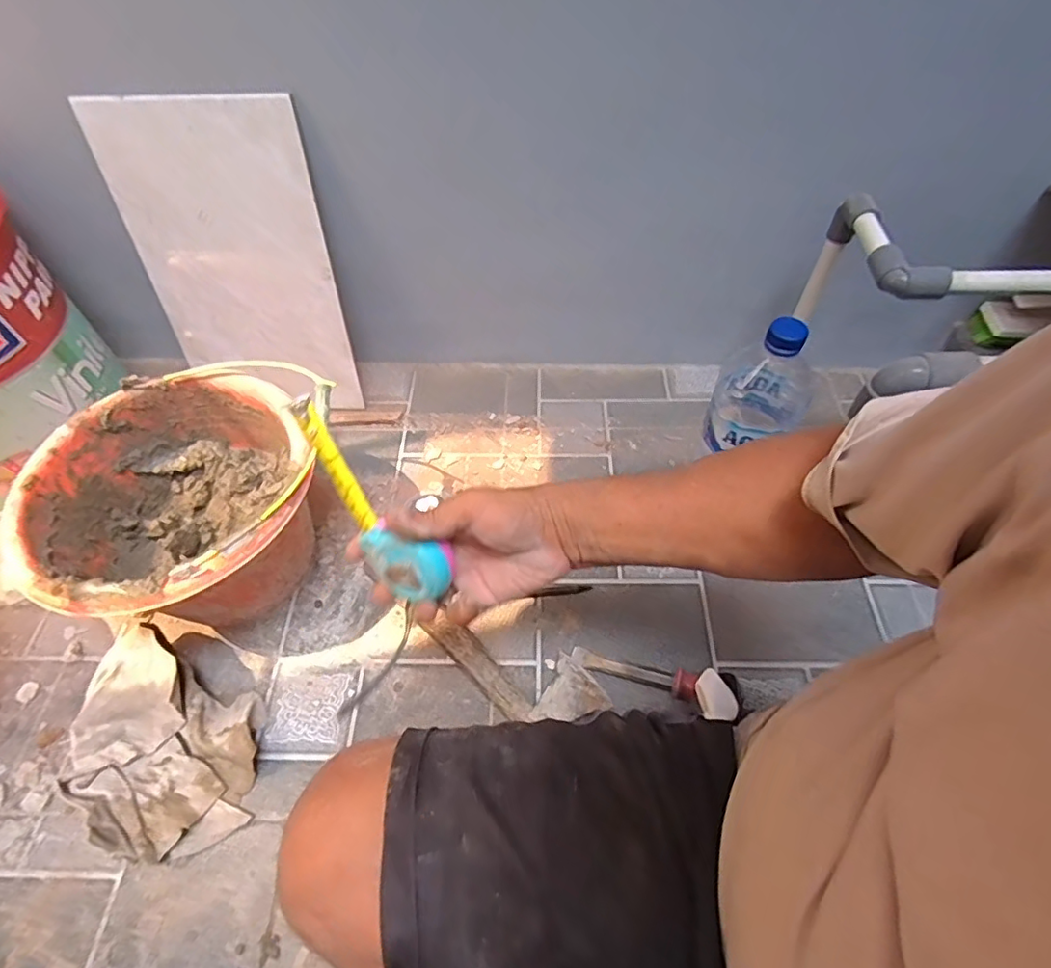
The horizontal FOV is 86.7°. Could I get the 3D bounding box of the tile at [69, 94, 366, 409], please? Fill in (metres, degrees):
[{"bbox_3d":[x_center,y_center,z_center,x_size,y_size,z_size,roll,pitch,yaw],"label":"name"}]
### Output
[{"bbox_3d":[-0.370,-0.273,0.720,0.248,0.371,0.014,2,39,4],"label":"tile"}]

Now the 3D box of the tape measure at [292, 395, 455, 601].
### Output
[{"bbox_3d":[-0.119,0.015,0.420,0.043,0.050,0.169,-38,90,-21],"label":"tape measure"}]

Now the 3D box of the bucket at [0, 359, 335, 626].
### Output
[{"bbox_3d":[-0.350,0.039,0.630,0.294,0.203,0.268,0,55,0],"label":"bucket"}]

